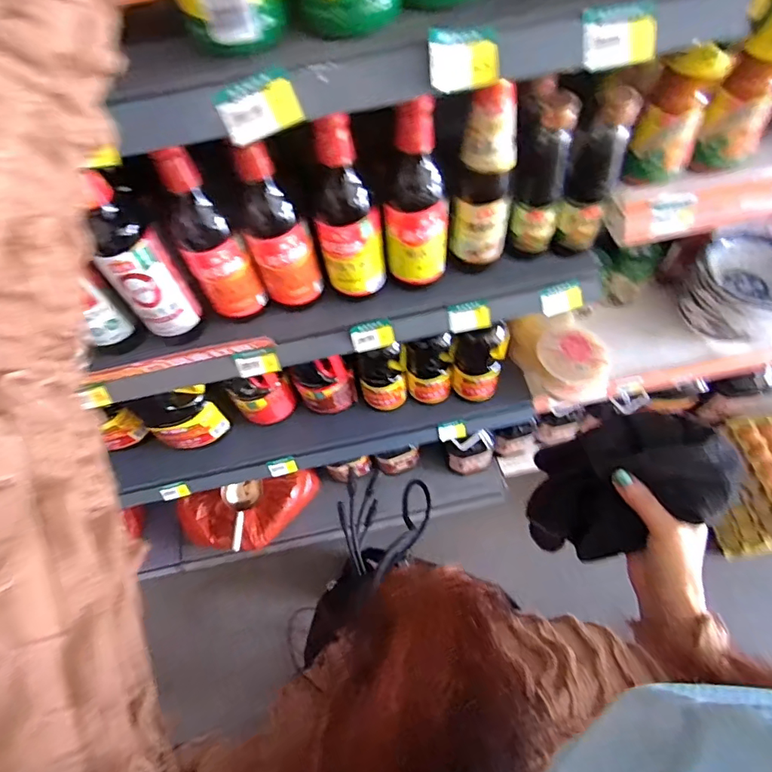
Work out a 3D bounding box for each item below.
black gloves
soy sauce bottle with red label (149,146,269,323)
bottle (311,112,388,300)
[{"bbox_3d":[0.197,0.094,0.441,0.074,0.202,0.110,7,61,-19],"label":"black gloves"},{"bbox_3d":[-0.186,-0.144,0.506,0.064,0.198,0.054,-37,66,-14],"label":"soy sauce bottle with red label"},{"bbox_3d":[-0.043,-0.191,0.512,0.071,0.202,0.083,-10,63,-1],"label":"bottle"}]

